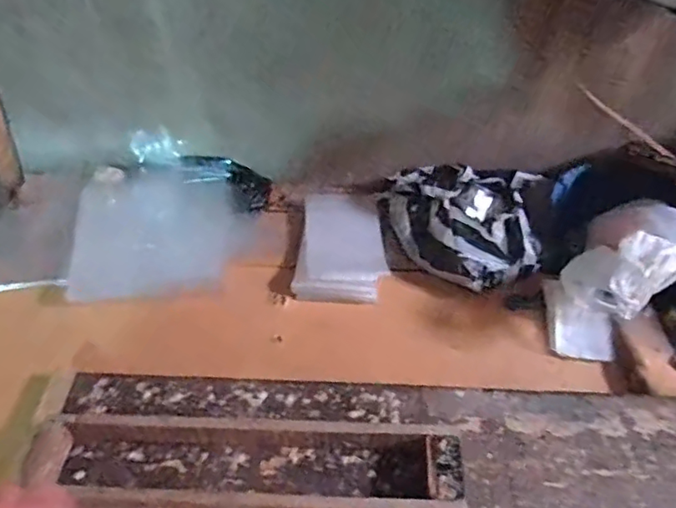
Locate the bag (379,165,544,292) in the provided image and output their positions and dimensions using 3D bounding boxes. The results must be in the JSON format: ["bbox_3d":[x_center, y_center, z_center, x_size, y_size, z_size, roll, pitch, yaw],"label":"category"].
[{"bbox_3d":[0.190,-0.051,0.840,0.233,0.078,0.217,0,49,-3],"label":"bag"}]

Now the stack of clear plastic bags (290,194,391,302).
[{"bbox_3d":[0.008,-0.013,0.836,0.124,0.025,0.192,6,49,2],"label":"stack of clear plastic bags"}]

